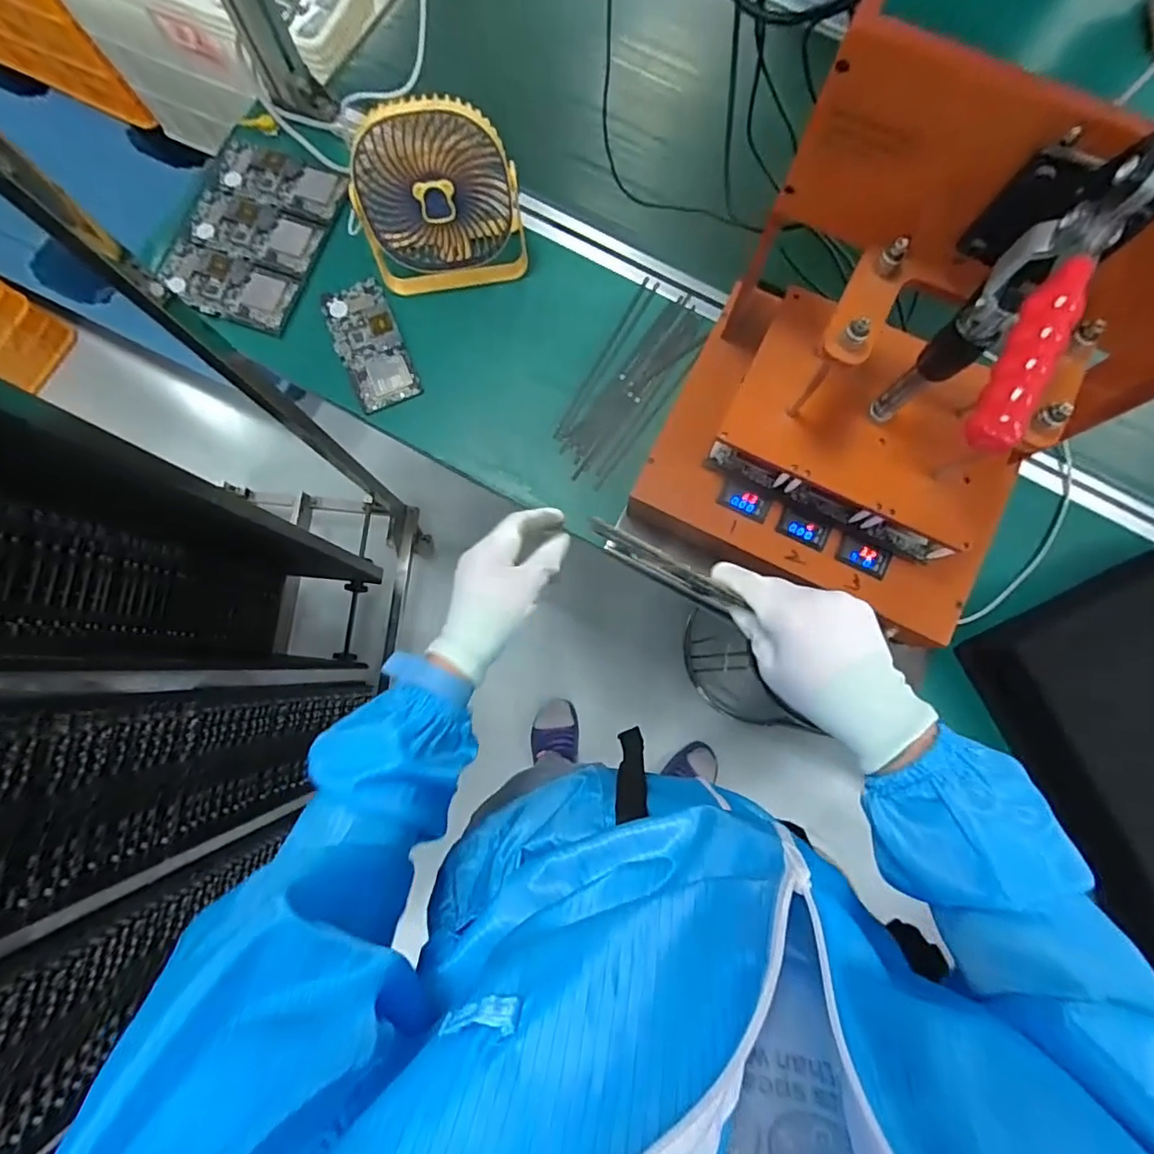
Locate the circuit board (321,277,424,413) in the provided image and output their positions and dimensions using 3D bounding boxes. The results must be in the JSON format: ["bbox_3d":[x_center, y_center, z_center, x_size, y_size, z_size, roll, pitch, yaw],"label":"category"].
[{"bbox_3d":[-0.235,-0.264,0.636,0.069,0.005,0.152,-22,82,-2],"label":"circuit board"}]

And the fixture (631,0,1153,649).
[{"bbox_3d":[0.247,-0.132,0.412,0.326,0.301,0.260,22,83,4],"label":"fixture"}]

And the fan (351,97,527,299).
[{"bbox_3d":[-0.143,-0.386,0.580,0.165,0.159,0.078,-9,82,0],"label":"fan"}]

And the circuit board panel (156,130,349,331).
[{"bbox_3d":[-0.384,-0.406,0.662,0.153,0.015,0.227,18,83,4],"label":"circuit board panel"}]

